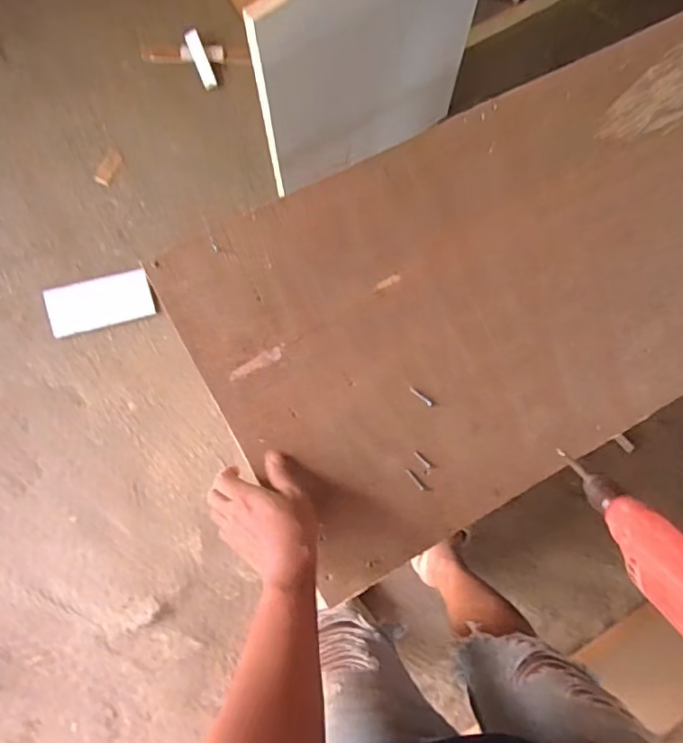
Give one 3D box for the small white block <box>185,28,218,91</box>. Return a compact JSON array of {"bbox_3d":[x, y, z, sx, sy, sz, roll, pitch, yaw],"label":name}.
[{"bbox_3d":[-0.322,-0.717,1.267,0.033,0.017,0.141,-23,90,-9],"label":"small white block"}]

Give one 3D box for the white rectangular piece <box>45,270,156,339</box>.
[{"bbox_3d":[-0.517,-0.146,1.184,0.211,0.026,0.099,-15,86,-6],"label":"white rectangular piece"}]

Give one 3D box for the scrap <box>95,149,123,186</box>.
[{"bbox_3d":[-0.513,-0.450,1.222,0.036,0.019,0.086,21,84,-6],"label":"scrap"}]

